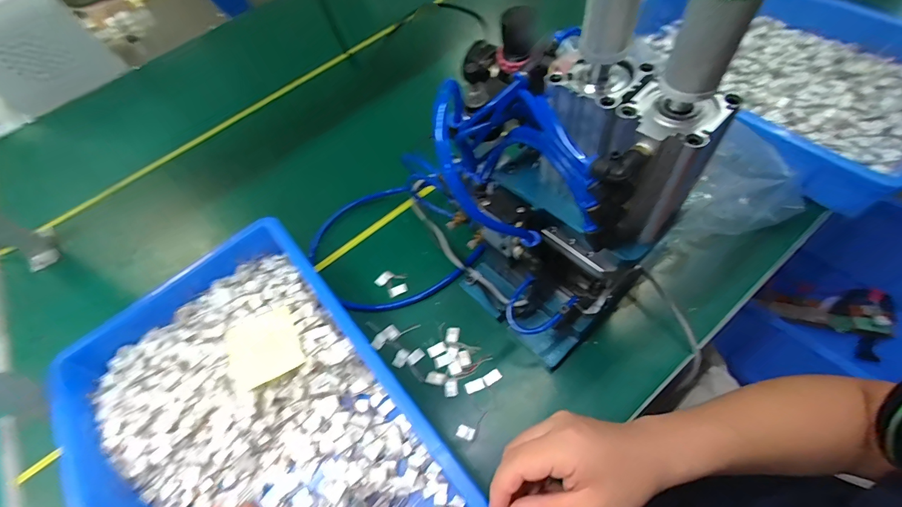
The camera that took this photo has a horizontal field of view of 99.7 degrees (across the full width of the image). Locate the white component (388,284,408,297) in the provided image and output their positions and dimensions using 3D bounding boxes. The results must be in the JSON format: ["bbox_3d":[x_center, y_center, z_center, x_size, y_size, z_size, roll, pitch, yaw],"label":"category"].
[{"bbox_3d":[-0.069,0.048,0.498,0.025,0.006,0.013,-25,59,-6],"label":"white component"}]

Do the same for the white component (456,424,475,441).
[{"bbox_3d":[0.015,0.187,0.399,0.019,0.006,0.012,15,63,17],"label":"white component"}]

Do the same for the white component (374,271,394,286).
[{"bbox_3d":[-0.089,0.034,0.511,0.015,0.004,0.026,34,70,25],"label":"white component"}]

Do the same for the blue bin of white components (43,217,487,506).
[{"bbox_3d":[-0.211,0.180,0.388,0.288,0.092,0.439,-36,63,-18],"label":"blue bin of white components"}]

